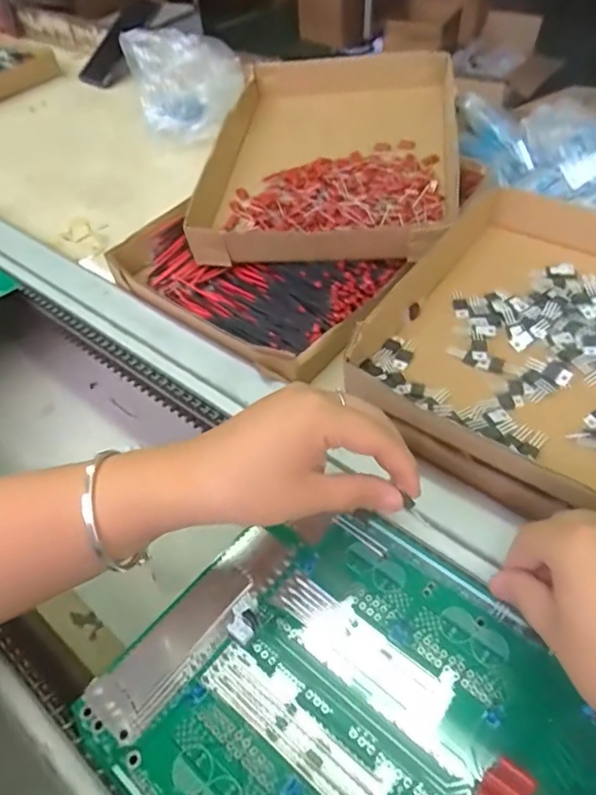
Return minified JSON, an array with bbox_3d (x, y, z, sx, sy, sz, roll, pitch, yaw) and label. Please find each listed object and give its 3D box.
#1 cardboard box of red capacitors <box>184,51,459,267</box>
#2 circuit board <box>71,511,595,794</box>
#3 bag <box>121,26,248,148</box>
[{"bbox_3d":[0.036,-0.246,0.527,0.238,0.043,0.316,6,55,15],"label":"cardboard box of red capacitors"},{"bbox_3d":[0.068,0.172,0.232,0.314,0.021,0.180,31,53,27],"label":"circuit board"},{"bbox_3d":[-0.132,-0.373,0.641,0.138,0.105,0.095,-6,46,-5],"label":"bag"}]

